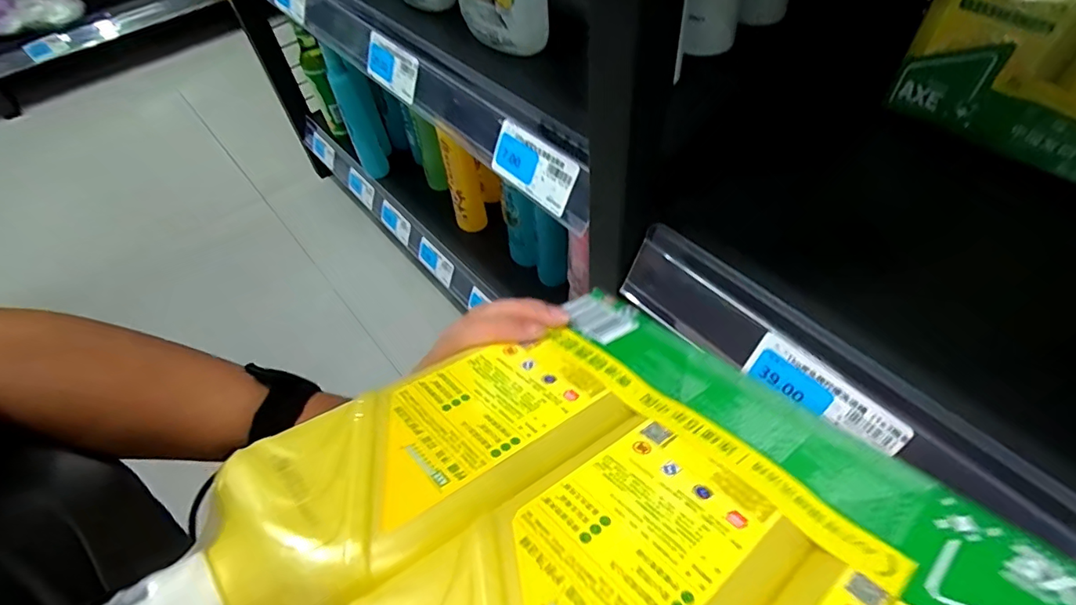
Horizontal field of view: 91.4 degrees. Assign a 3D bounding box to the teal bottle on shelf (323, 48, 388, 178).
[{"bbox_3d":[-0.263,-0.263,0.777,0.046,0.219,0.040,-18,54,-9],"label":"teal bottle on shelf"}]

